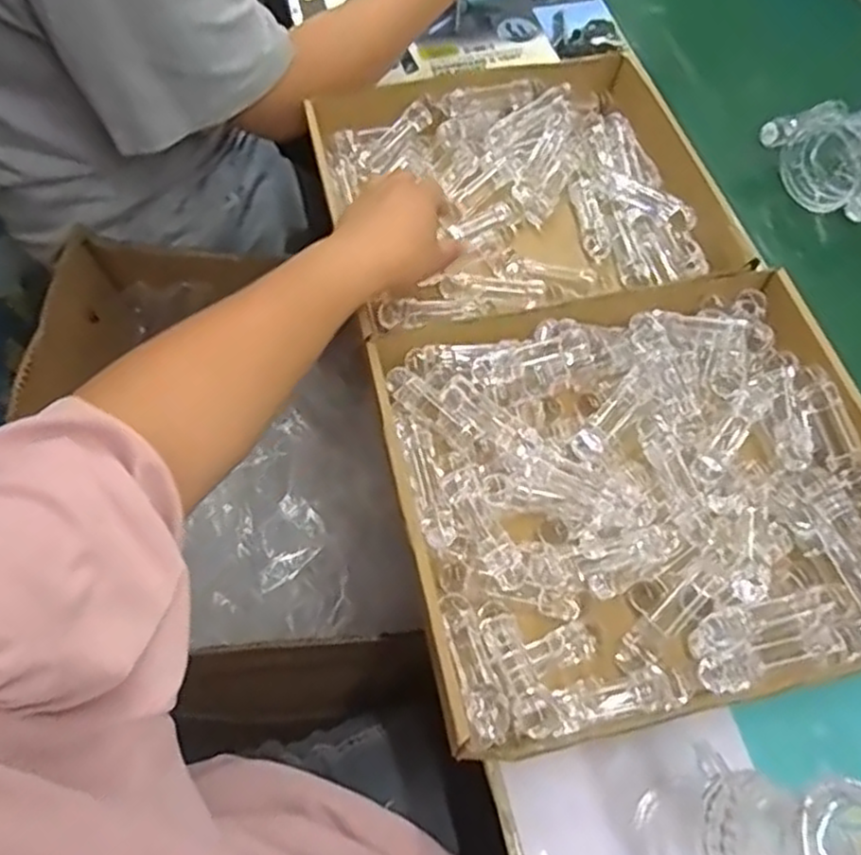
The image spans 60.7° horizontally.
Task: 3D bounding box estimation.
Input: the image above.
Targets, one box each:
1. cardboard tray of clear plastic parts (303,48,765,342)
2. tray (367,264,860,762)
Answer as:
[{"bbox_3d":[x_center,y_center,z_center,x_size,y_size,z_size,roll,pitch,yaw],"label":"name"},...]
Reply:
[{"bbox_3d":[0.077,-0.200,0.617,0.321,0.057,0.277,-12,62,-8],"label":"cardboard tray of clear plastic parts"},{"bbox_3d":[0.136,0.035,0.484,0.310,0.049,0.282,-11,62,-7],"label":"tray"}]

